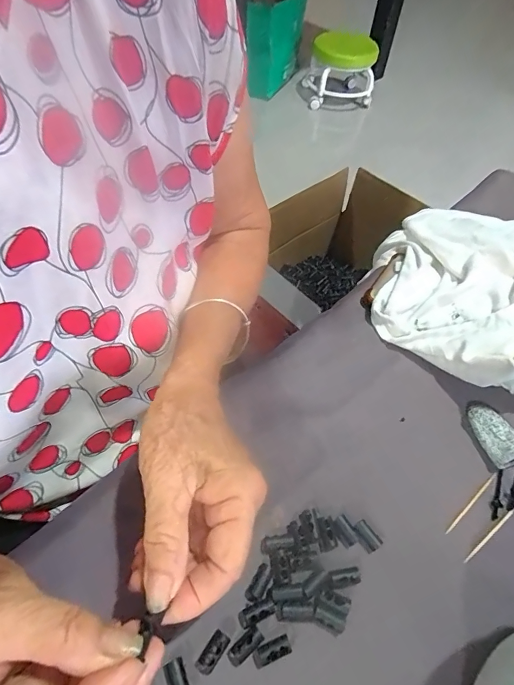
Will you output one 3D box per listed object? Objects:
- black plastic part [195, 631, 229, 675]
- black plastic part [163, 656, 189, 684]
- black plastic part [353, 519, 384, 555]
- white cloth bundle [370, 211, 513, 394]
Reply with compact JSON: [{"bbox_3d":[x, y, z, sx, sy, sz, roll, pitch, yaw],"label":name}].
[{"bbox_3d":[-0.025,0.171,0.219,0.010,0.005,0.022,33,72,21],"label":"black plastic part"},{"bbox_3d":[-0.043,0.181,0.213,0.011,0.005,0.018,-20,57,-15],"label":"black plastic part"},{"bbox_3d":[0.071,0.125,0.257,0.012,0.007,0.018,-31,60,-22],"label":"black plastic part"},{"bbox_3d":[0.213,-0.062,0.369,0.220,0.054,0.219,-33,61,-23],"label":"white cloth bundle"}]

